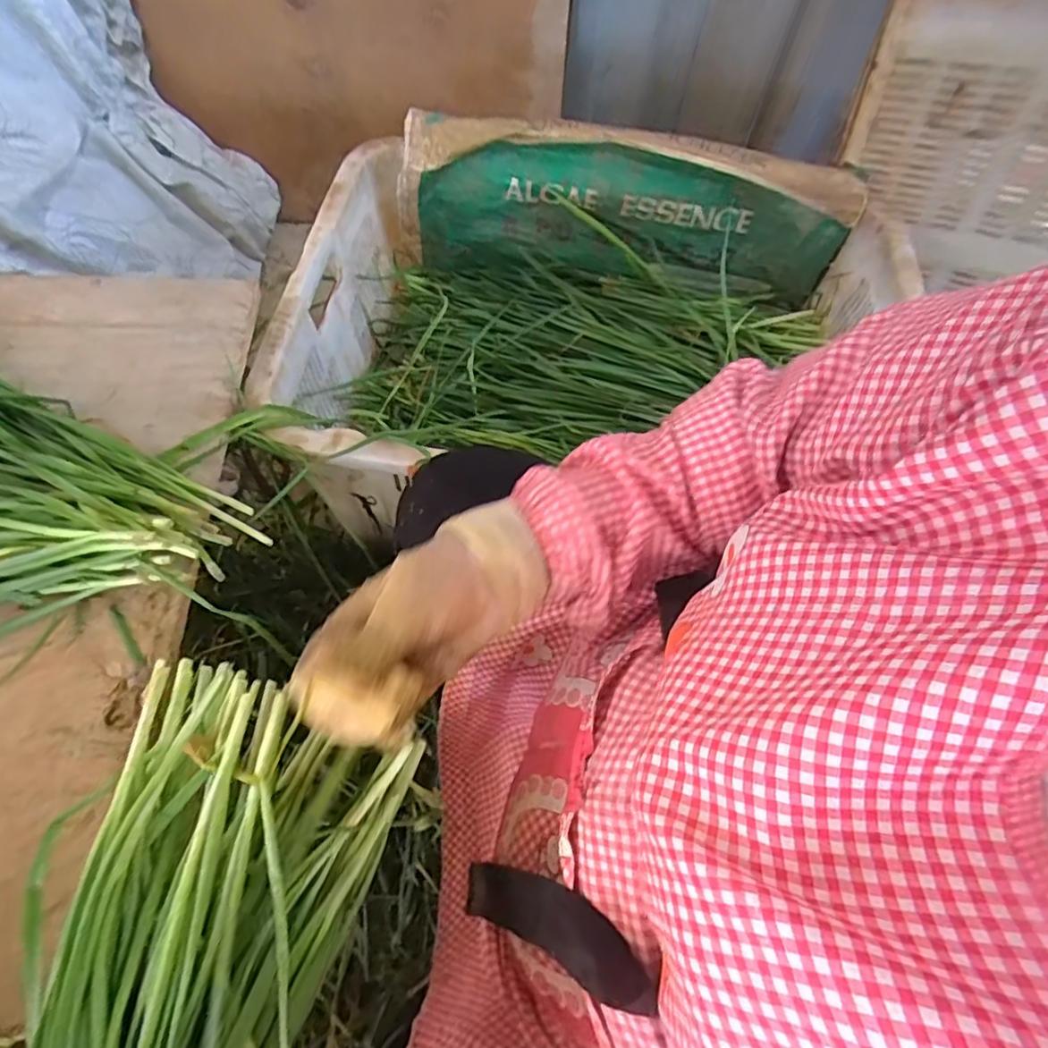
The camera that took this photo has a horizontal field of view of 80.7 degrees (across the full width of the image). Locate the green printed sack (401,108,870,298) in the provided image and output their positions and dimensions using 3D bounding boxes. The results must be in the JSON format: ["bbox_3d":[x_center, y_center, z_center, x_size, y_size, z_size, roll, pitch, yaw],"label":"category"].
[{"bbox_3d":[0.122,-0.397,0.789,0.546,0.181,0.059,8,64,0],"label":"green printed sack"}]

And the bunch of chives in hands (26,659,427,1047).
[{"bbox_3d":[-0.152,0.290,0.233,0.119,0.069,0.441,10,72,2],"label":"bunch of chives in hands"}]

